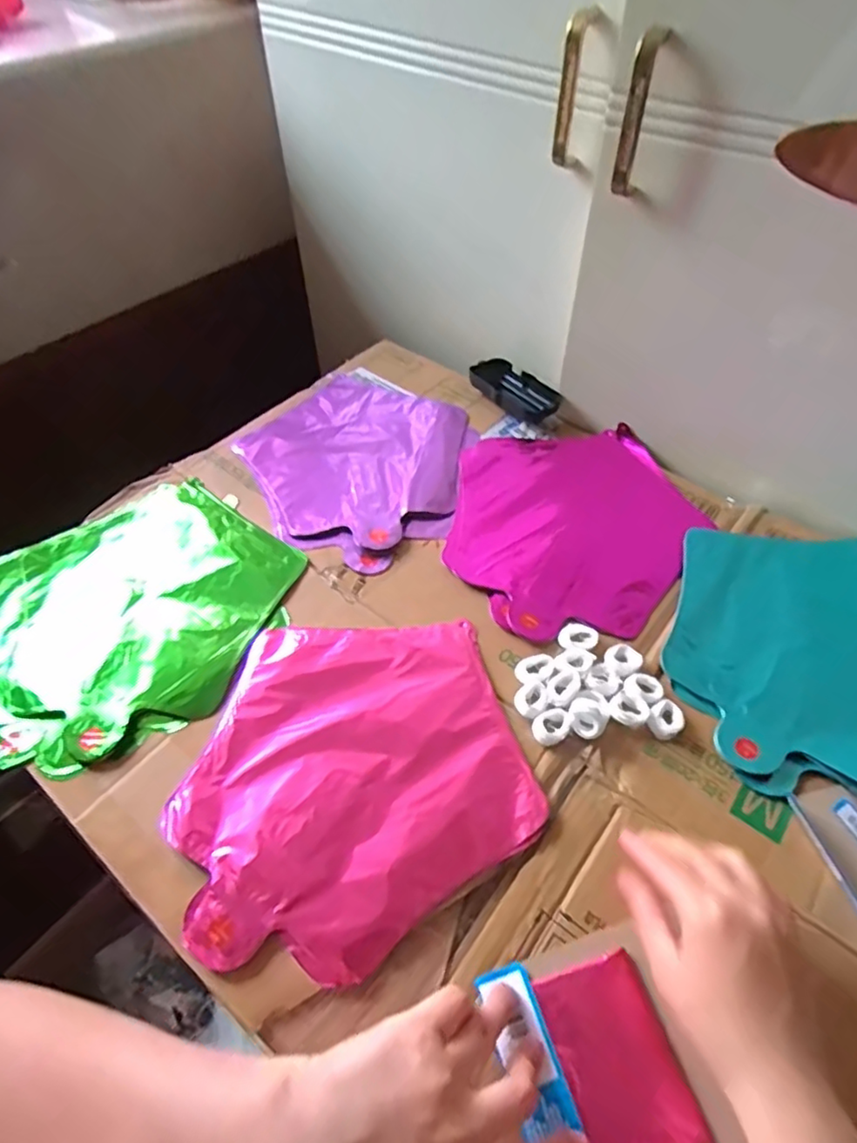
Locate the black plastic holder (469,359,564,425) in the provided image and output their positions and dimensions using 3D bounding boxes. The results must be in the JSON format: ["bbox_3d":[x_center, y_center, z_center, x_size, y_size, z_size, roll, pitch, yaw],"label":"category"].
[{"bbox_3d":[0.096,-0.199,0.679,0.061,0.021,0.109,-25,55,-20],"label":"black plastic holder"}]

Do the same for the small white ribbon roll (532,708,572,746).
[{"bbox_3d":[0.086,0.109,0.433,0.027,0.011,0.022,-24,55,-18],"label":"small white ribbon roll"}]

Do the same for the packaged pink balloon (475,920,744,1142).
[{"bbox_3d":[0.094,0.265,0.330,0.098,0.015,0.112,-14,52,-11],"label":"packaged pink balloon"}]

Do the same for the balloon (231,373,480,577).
[{"bbox_3d":[-0.070,-0.114,0.616,0.230,0.007,0.235,22,54,16],"label":"balloon"}]

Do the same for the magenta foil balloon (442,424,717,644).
[{"bbox_3d":[0.133,-0.046,0.563,0.220,0.004,0.241,1,51,0],"label":"magenta foil balloon"}]

